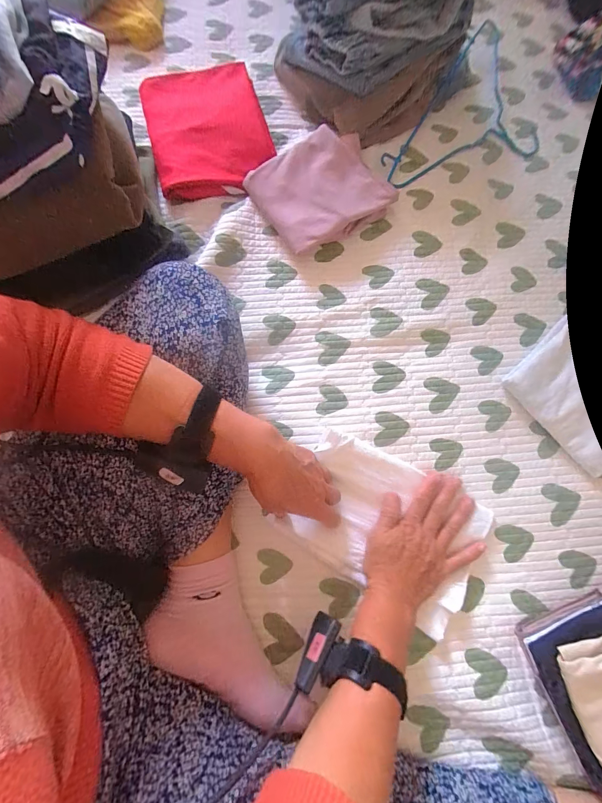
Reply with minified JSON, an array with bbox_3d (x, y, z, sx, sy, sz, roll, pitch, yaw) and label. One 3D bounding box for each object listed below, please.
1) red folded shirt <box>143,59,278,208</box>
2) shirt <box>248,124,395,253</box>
[{"bbox_3d":[-0.150,-0.439,0.525,0.185,0.037,0.236,-16,78,-5],"label":"red folded shirt"},{"bbox_3d":[0.034,-0.330,0.503,0.198,0.046,0.160,-30,80,-8],"label":"shirt"}]

